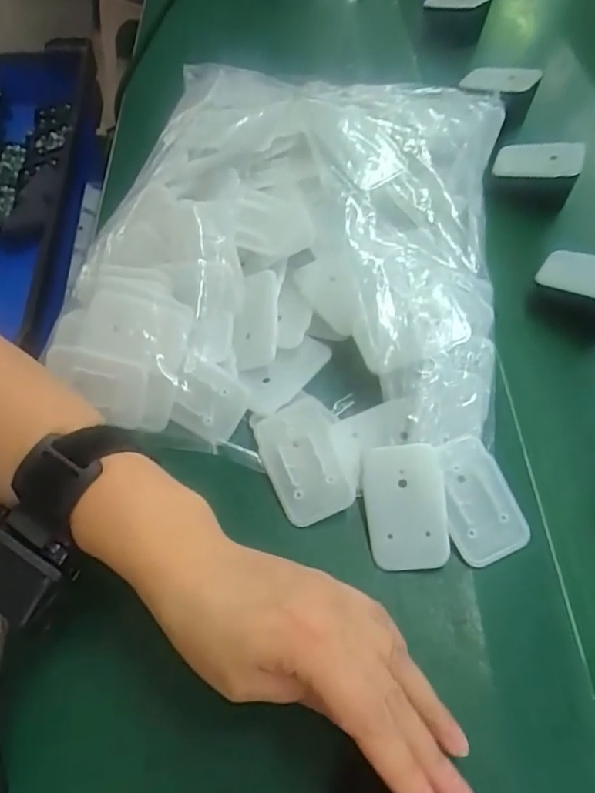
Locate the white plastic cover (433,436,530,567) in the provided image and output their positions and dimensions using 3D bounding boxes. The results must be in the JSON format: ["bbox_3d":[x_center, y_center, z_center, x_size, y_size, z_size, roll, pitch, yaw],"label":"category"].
[{"bbox_3d":[0.100,0.058,0.315,0.042,0.004,0.068,-20,76,-12],"label":"white plastic cover"}]

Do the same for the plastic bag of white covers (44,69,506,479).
[{"bbox_3d":[-0.001,-0.114,0.381,0.271,0.065,0.320,8,59,3],"label":"plastic bag of white covers"}]

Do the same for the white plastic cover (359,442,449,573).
[{"bbox_3d":[0.060,0.062,0.315,0.044,0.004,0.068,-4,75,9],"label":"white plastic cover"}]

